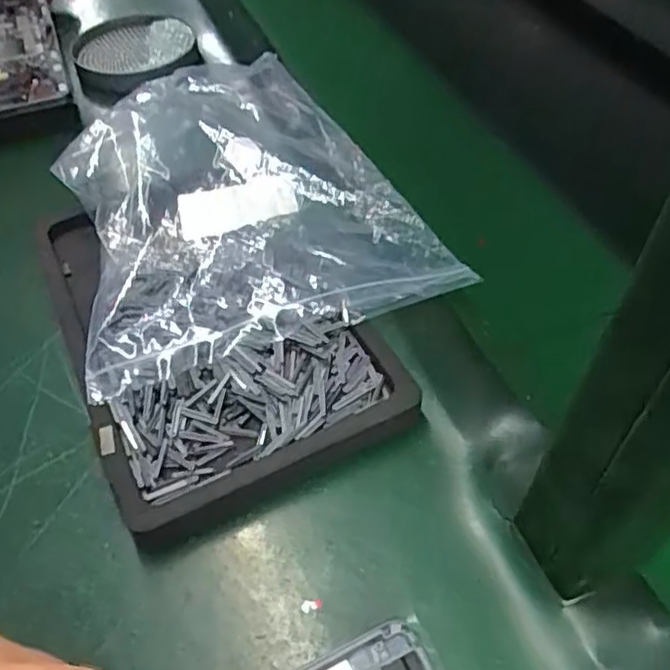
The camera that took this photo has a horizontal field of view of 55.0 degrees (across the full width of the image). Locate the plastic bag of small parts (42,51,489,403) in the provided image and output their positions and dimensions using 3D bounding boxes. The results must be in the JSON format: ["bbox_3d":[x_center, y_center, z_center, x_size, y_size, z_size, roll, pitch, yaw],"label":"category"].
[{"bbox_3d":[-0.065,-0.097,0.423,0.218,0.046,0.252,-16,52,-12],"label":"plastic bag of small parts"}]

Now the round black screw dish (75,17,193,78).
[{"bbox_3d":[-0.181,-0.262,0.583,0.107,0.023,0.104,0,50,0],"label":"round black screw dish"}]

